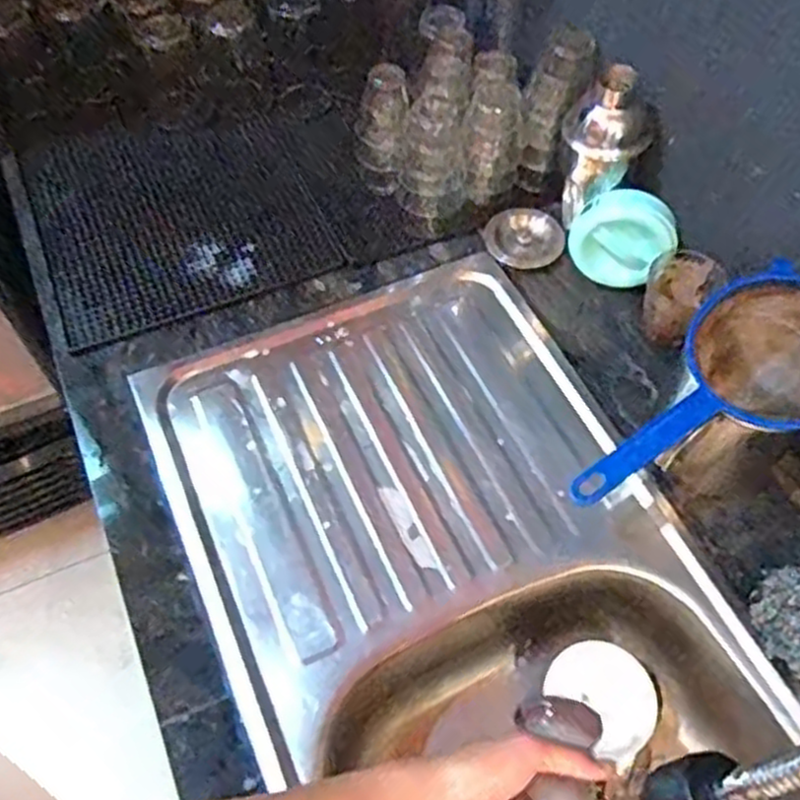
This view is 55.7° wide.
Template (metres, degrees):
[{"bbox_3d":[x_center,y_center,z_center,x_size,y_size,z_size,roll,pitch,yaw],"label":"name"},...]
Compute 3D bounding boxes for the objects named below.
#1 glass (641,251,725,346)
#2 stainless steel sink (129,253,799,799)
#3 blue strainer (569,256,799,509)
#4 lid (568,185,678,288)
[{"bbox_3d":[0.268,-0.100,0.746,0.063,0.073,0.071,36,63,20],"label":"glass"},{"bbox_3d":[0.074,0.230,0.656,0.400,0.136,0.745,-22,59,-13],"label":"stainless steel sink"},{"bbox_3d":[0.251,0.011,0.600,0.260,0.066,0.129,-39,56,-6],"label":"blue strainer"},{"bbox_3d":[0.222,-0.162,0.762,0.090,0.095,0.022,41,27,-1],"label":"lid"}]

